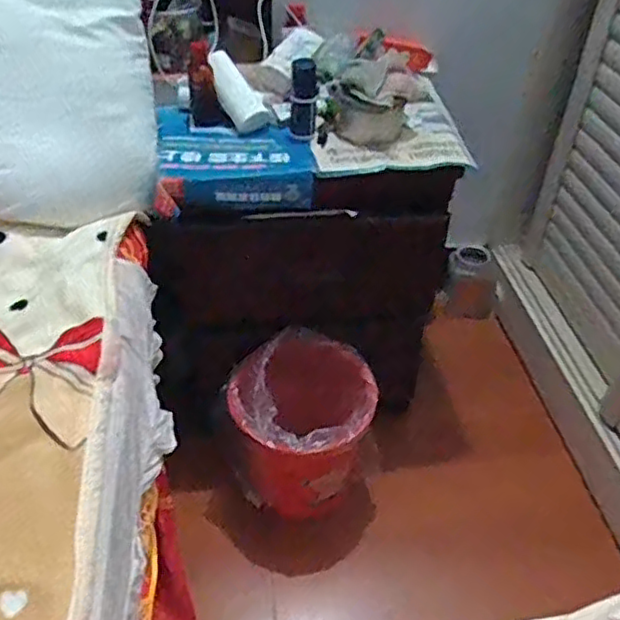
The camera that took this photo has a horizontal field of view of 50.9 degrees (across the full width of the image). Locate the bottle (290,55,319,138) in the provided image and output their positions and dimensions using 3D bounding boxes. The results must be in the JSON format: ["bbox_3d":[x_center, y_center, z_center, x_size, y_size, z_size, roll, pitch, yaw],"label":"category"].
[{"bbox_3d":[-0.010,-0.302,0.942,0.037,0.116,0.039,2,43,-1],"label":"bottle"}]

